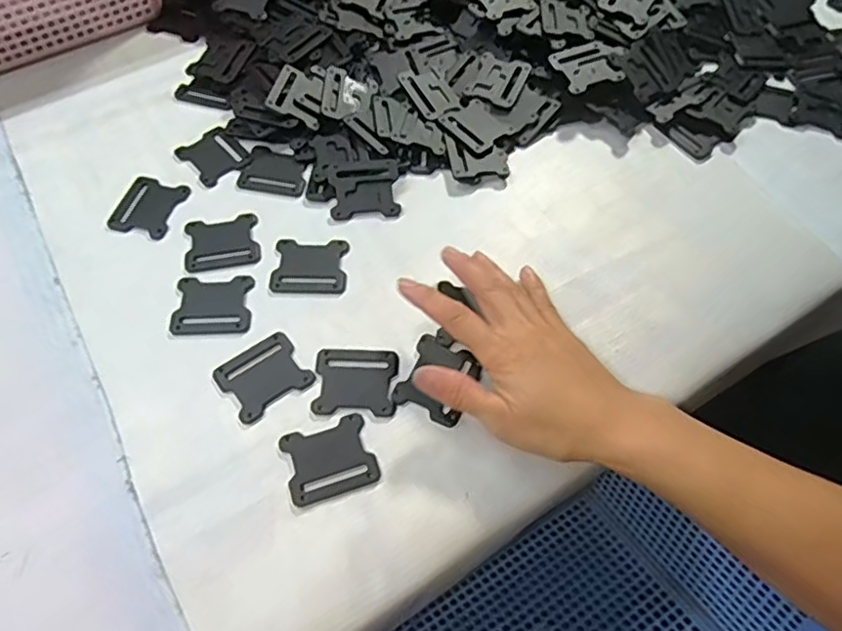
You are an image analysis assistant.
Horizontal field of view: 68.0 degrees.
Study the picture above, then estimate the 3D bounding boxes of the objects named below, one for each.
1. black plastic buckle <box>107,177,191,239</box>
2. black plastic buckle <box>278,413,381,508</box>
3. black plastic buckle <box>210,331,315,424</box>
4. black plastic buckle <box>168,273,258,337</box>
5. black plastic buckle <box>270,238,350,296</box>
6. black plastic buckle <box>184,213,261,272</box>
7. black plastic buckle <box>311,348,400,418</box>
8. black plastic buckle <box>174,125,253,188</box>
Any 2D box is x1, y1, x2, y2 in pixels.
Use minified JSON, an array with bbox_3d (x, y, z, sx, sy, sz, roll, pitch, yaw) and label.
[{"bbox_3d":[-0.201,-0.080,0.460,0.046,0.004,0.051,13,60,8],"label":"black plastic buckle"},{"bbox_3d":[-0.053,0.083,0.365,0.050,0.004,0.043,-16,60,-10],"label":"black plastic buckle"},{"bbox_3d":[-0.098,0.037,0.387,0.050,0.004,0.044,-34,65,-18],"label":"black plastic buckle"},{"bbox_3d":[-0.138,-0.008,0.413,0.050,0.004,0.045,-2,59,-1],"label":"black plastic buckle"},{"bbox_3d":[-0.076,-0.035,0.429,0.049,0.004,0.045,1,59,0],"label":"black plastic buckle"},{"bbox_3d":[-0.141,-0.053,0.440,0.050,0.004,0.044,-9,59,-6],"label":"black plastic buckle"},{"bbox_3d":[-0.041,0.040,0.389,0.050,0.004,0.045,1,59,1],"label":"black plastic buckle"},{"bbox_3d":[-0.161,-0.126,0.487,0.043,0.004,0.051,-38,66,-20],"label":"black plastic buckle"}]

